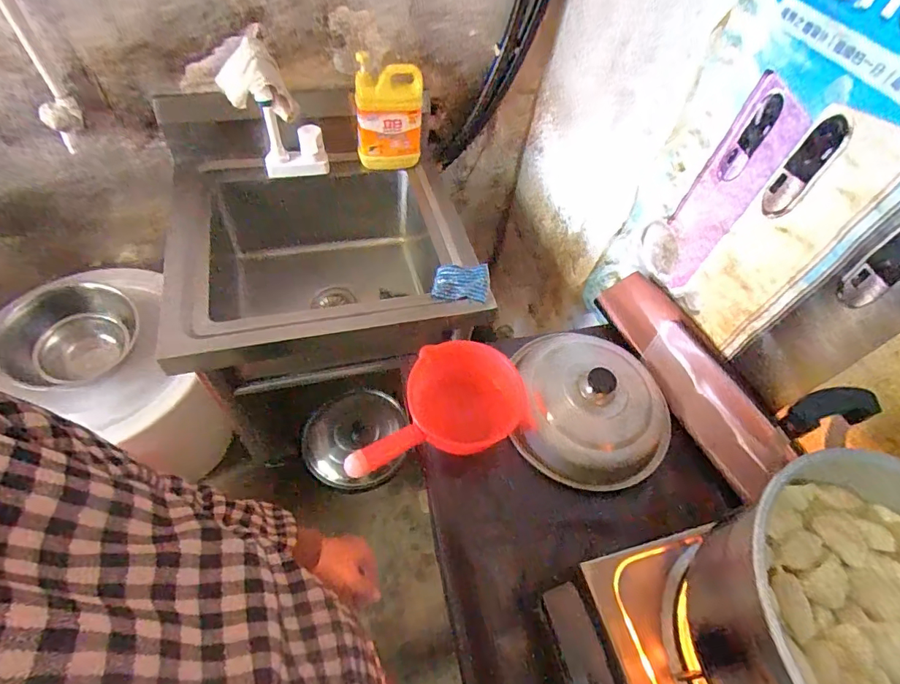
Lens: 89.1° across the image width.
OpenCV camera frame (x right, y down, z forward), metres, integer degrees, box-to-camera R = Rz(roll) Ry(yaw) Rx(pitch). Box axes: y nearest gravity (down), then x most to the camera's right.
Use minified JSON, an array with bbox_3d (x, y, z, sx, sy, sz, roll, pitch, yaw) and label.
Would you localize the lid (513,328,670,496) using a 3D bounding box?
[{"bbox_3d":[0.234,0.101,0.767,0.246,0.087,0.261,3,55,-4],"label":"lid"}]

